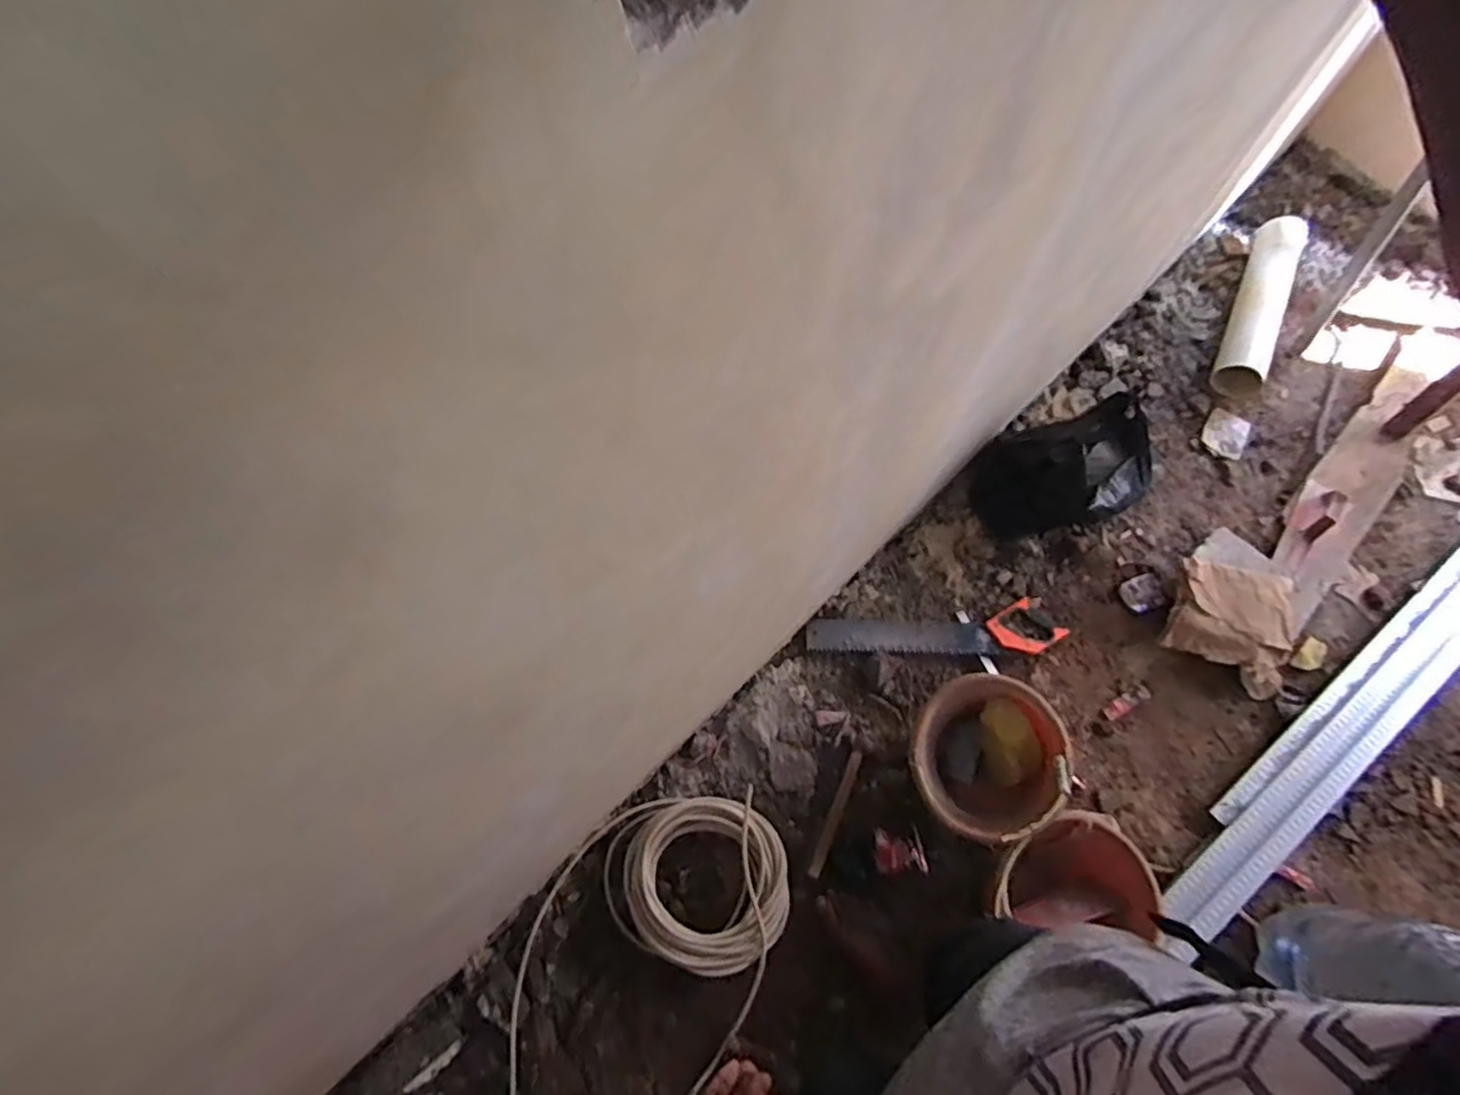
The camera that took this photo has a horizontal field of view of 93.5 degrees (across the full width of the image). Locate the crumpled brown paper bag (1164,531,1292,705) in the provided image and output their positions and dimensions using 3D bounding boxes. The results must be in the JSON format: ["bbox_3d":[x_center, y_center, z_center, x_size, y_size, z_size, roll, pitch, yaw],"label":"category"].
[{"bbox_3d":[1.122,0.126,1.520,0.262,0.121,0.322,26,67,12],"label":"crumpled brown paper bag"}]

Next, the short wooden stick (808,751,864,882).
[{"bbox_3d":[0.215,0.532,1.381,0.022,0.020,0.255,23,67,11],"label":"short wooden stick"}]

